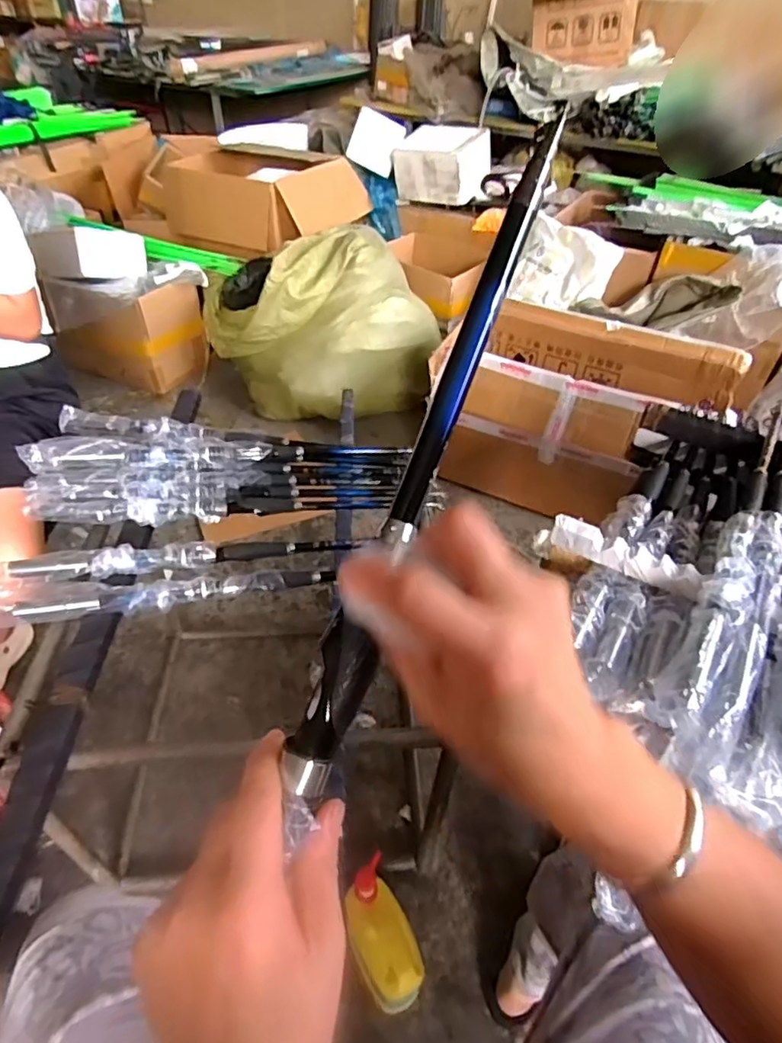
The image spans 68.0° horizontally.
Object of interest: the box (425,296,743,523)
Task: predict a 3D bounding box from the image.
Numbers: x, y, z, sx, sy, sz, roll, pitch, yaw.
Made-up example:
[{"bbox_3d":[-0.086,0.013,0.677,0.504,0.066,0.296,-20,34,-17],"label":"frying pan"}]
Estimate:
[{"bbox_3d":[0.548,-0.331,1.729,0.757,0.355,0.543,23,48,20],"label":"box"}]

